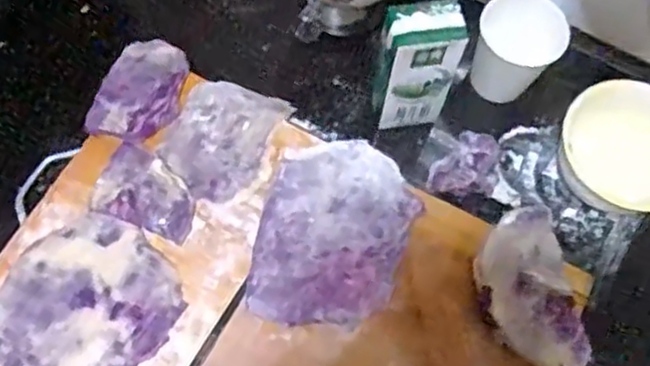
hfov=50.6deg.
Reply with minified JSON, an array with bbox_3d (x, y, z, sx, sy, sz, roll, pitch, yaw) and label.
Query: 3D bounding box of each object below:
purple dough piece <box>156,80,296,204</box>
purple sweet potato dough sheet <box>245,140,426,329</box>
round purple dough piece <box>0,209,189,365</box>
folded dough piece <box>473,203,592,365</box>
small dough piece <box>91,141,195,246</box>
[{"bbox_3d":[-0.088,-0.042,0.592,0.086,0.005,0.111,29,70,8],"label":"purple dough piece"},{"bbox_3d":[0.010,0.039,0.563,0.117,0.013,0.161,15,69,3],"label":"purple sweet potato dough sheet"},{"bbox_3d":[-0.191,0.096,0.534,0.140,0.008,0.124,-33,74,-14],"label":"round purple dough piece"},{"bbox_3d":[0.162,0.090,0.547,0.076,0.022,0.147,-6,69,-5],"label":"folded dough piece"},{"bbox_3d":[-0.144,0.004,0.562,0.082,0.021,0.064,20,69,5],"label":"small dough piece"}]

